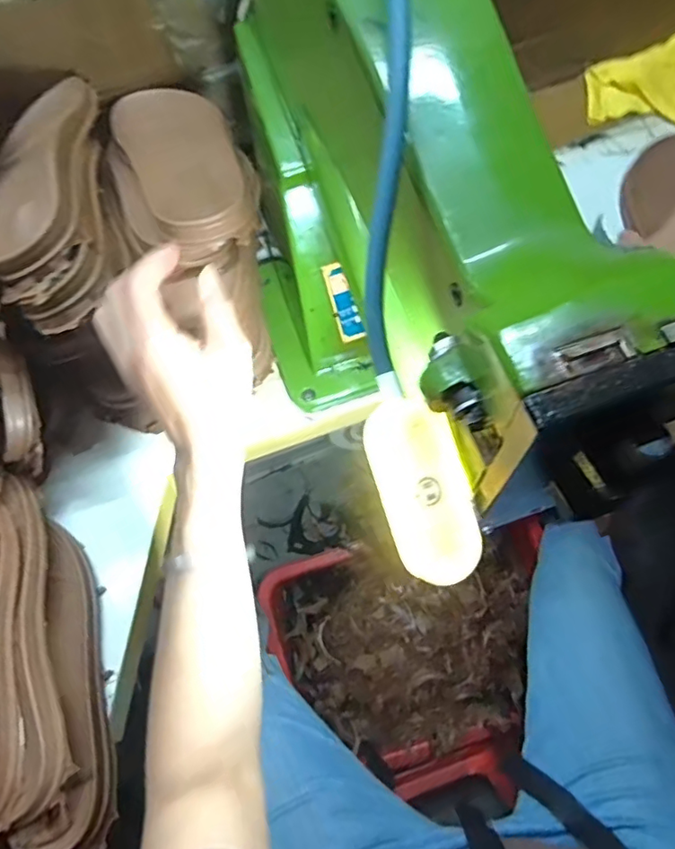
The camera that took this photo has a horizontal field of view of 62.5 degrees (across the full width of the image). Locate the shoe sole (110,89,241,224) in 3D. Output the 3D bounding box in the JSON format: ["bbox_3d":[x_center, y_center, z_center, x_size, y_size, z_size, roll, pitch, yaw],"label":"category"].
[{"bbox_3d":[-0.139,-0.243,0.483,0.091,0.010,0.249,-22,53,-6],"label":"shoe sole"}]

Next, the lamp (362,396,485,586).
[{"bbox_3d":[0.036,0.027,0.229,0.035,0.013,0.076,-18,92,-5],"label":"lamp"}]

